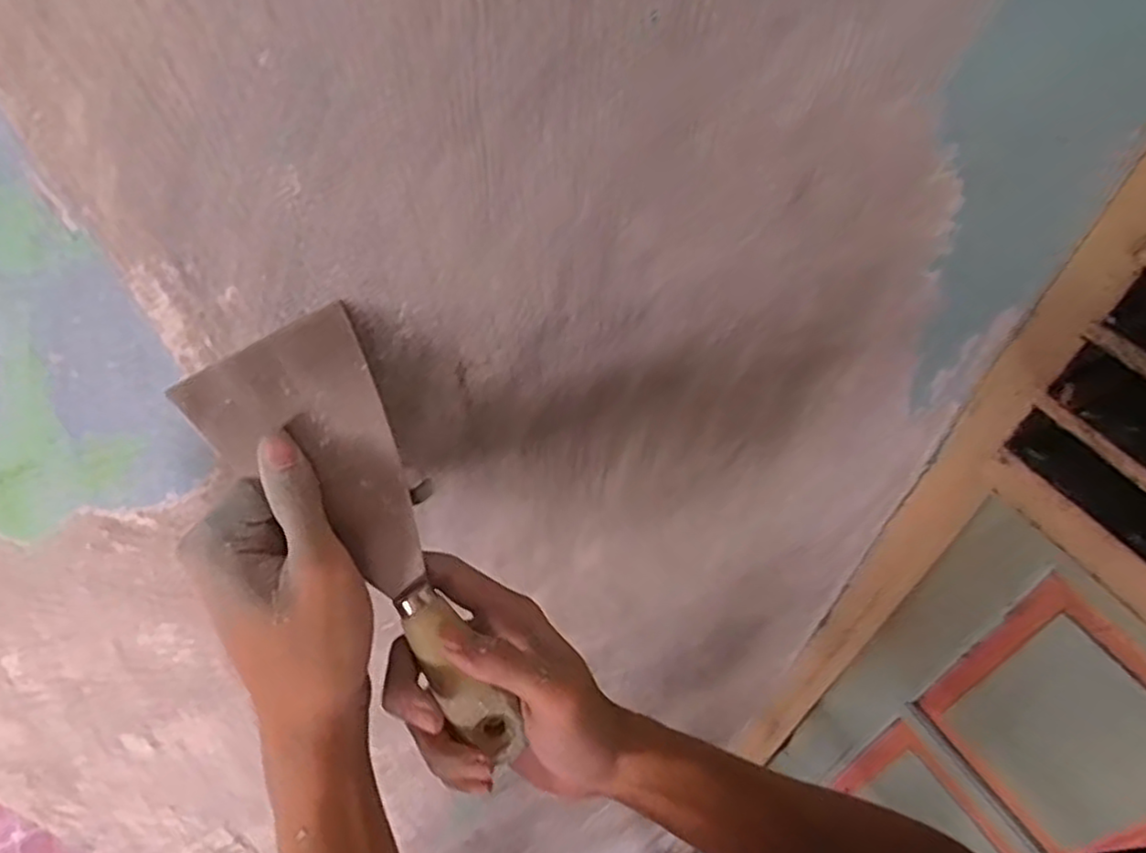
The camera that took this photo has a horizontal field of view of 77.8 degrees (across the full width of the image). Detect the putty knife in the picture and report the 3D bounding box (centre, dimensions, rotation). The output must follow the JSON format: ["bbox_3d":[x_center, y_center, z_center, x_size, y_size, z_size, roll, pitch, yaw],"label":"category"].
[{"bbox_3d":[-0.079,0.052,0.296,0.061,0.029,0.196,-35,102,-33],"label":"putty knife"}]

